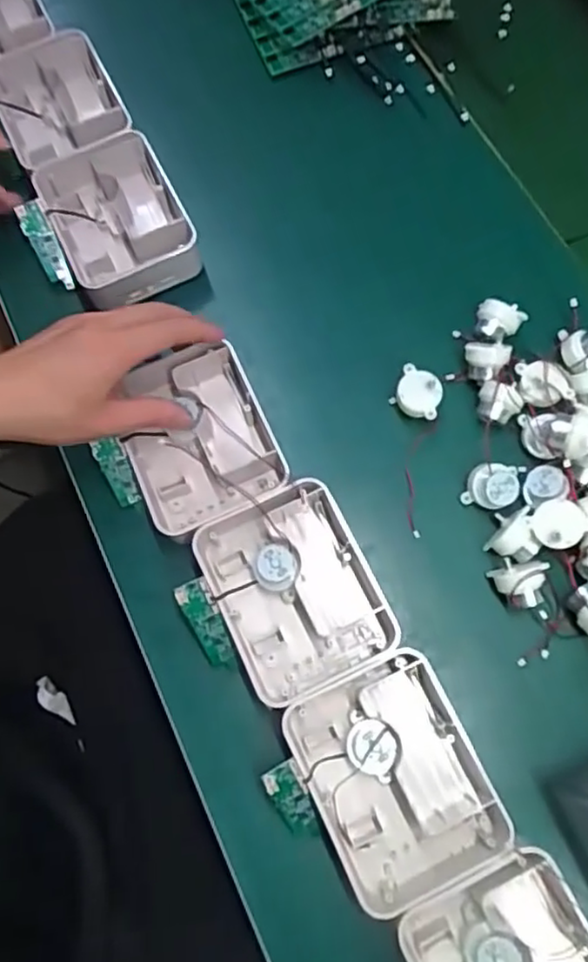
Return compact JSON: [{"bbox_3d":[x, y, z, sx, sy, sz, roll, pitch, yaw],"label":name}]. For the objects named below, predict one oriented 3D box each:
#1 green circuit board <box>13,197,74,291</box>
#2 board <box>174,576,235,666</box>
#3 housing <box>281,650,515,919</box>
[{"bbox_3d":[-0.201,-0.189,0.538,0.021,0.069,0.009,-24,30,-8],"label":"green circuit board"},{"bbox_3d":[-0.056,0.097,0.442,0.023,0.008,0.068,-22,107,2],"label":"board"},{"bbox_3d":[0.062,0.184,0.415,0.099,0.048,0.126,-25,73,-8],"label":"housing"}]

